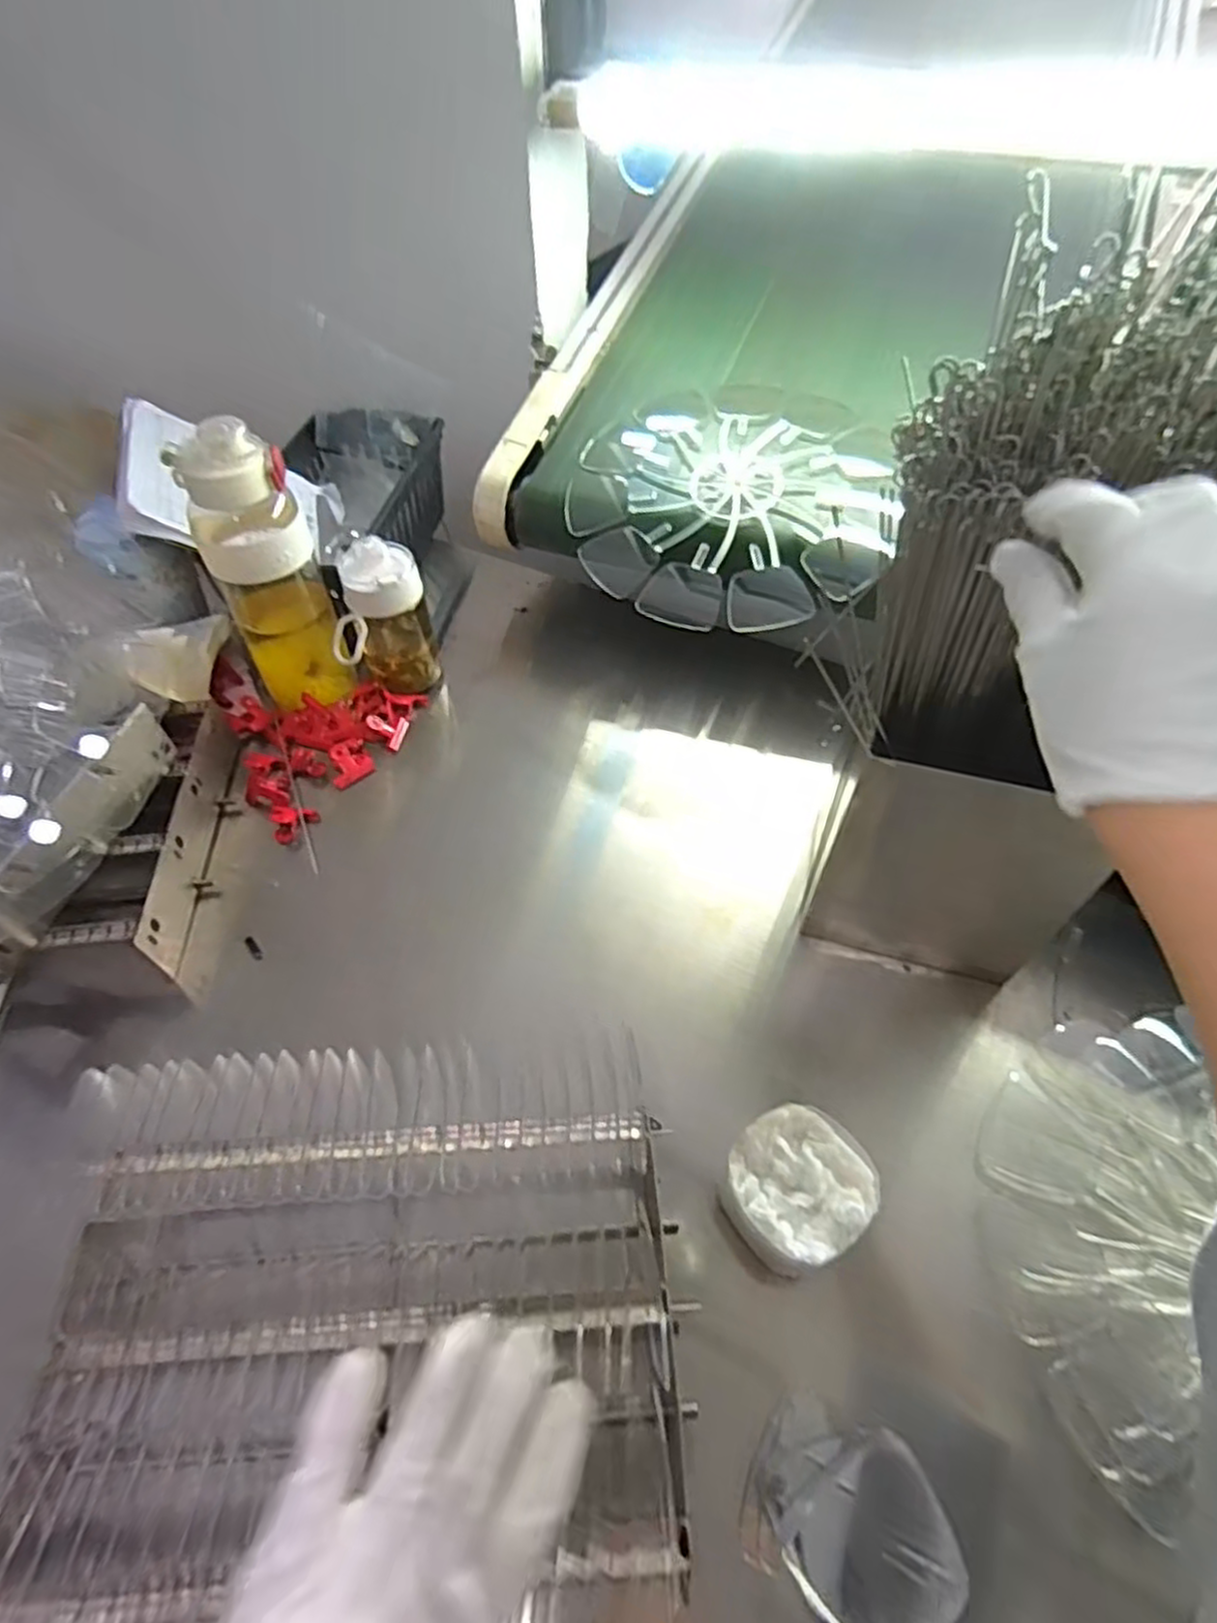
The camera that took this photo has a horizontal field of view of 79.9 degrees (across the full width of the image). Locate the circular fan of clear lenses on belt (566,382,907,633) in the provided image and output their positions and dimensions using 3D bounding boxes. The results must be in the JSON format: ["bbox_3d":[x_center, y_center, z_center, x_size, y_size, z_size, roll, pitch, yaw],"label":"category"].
[{"bbox_3d":[0.115,-0.305,0.695,0.297,0.019,0.304,-4,65,8],"label":"circular fan of clear lenses on belt"}]

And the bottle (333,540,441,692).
[{"bbox_3d":[-0.216,-0.179,0.694,0.088,0.133,0.075,-14,53,-11],"label":"bottle"}]

